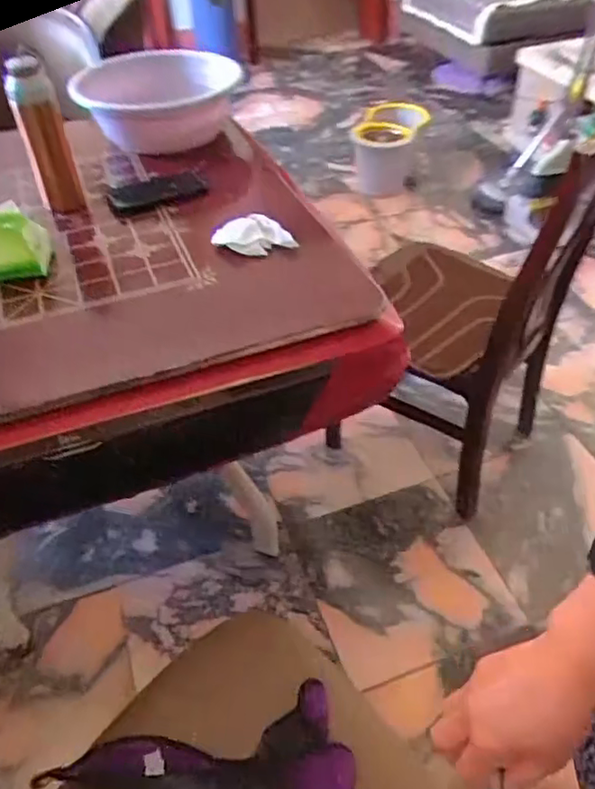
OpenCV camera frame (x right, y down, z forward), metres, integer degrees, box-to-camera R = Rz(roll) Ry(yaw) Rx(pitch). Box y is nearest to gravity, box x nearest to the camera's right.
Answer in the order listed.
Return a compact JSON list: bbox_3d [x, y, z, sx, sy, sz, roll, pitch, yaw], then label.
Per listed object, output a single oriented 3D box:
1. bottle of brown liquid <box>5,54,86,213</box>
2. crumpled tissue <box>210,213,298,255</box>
[{"bbox_3d":[-0.389,-0.397,0.941,0.063,0.226,0.054,-21,47,-18],"label":"bottle of brown liquid"},{"bbox_3d":[-0.067,-0.243,0.931,0.126,0.044,0.044,0,45,3],"label":"crumpled tissue"}]

